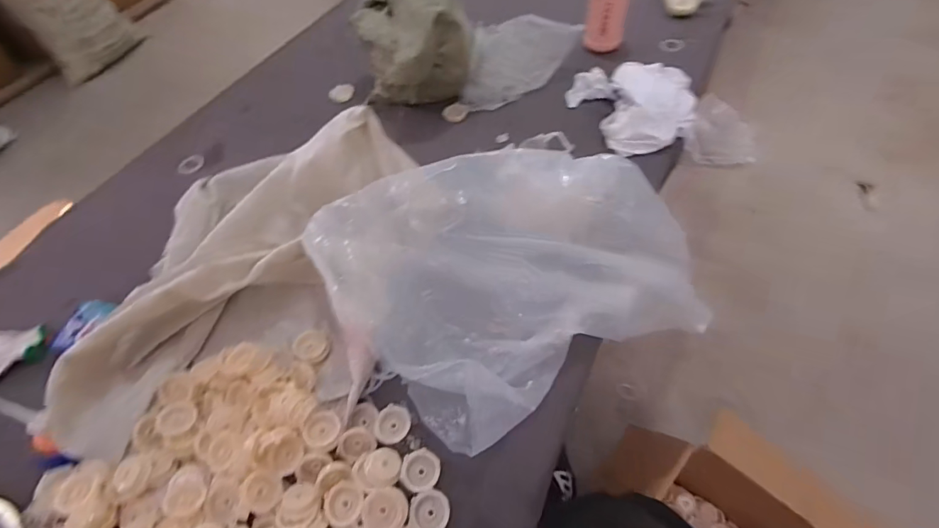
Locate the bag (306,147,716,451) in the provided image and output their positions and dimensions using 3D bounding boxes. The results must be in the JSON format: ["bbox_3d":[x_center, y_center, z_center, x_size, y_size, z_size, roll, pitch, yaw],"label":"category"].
[{"bbox_3d":[0.080,0.012,0.769,0.596,0.151,0.429,-19,55,-9],"label":"bag"}]

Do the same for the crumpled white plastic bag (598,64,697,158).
[{"bbox_3d":[0.424,-0.380,1.056,0.192,0.074,0.317,14,57,14],"label":"crumpled white plastic bag"}]

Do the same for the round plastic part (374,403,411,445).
[{"bbox_3d":[-0.117,0.244,0.693,0.056,0.010,0.053,-2,54,3],"label":"round plastic part"}]

